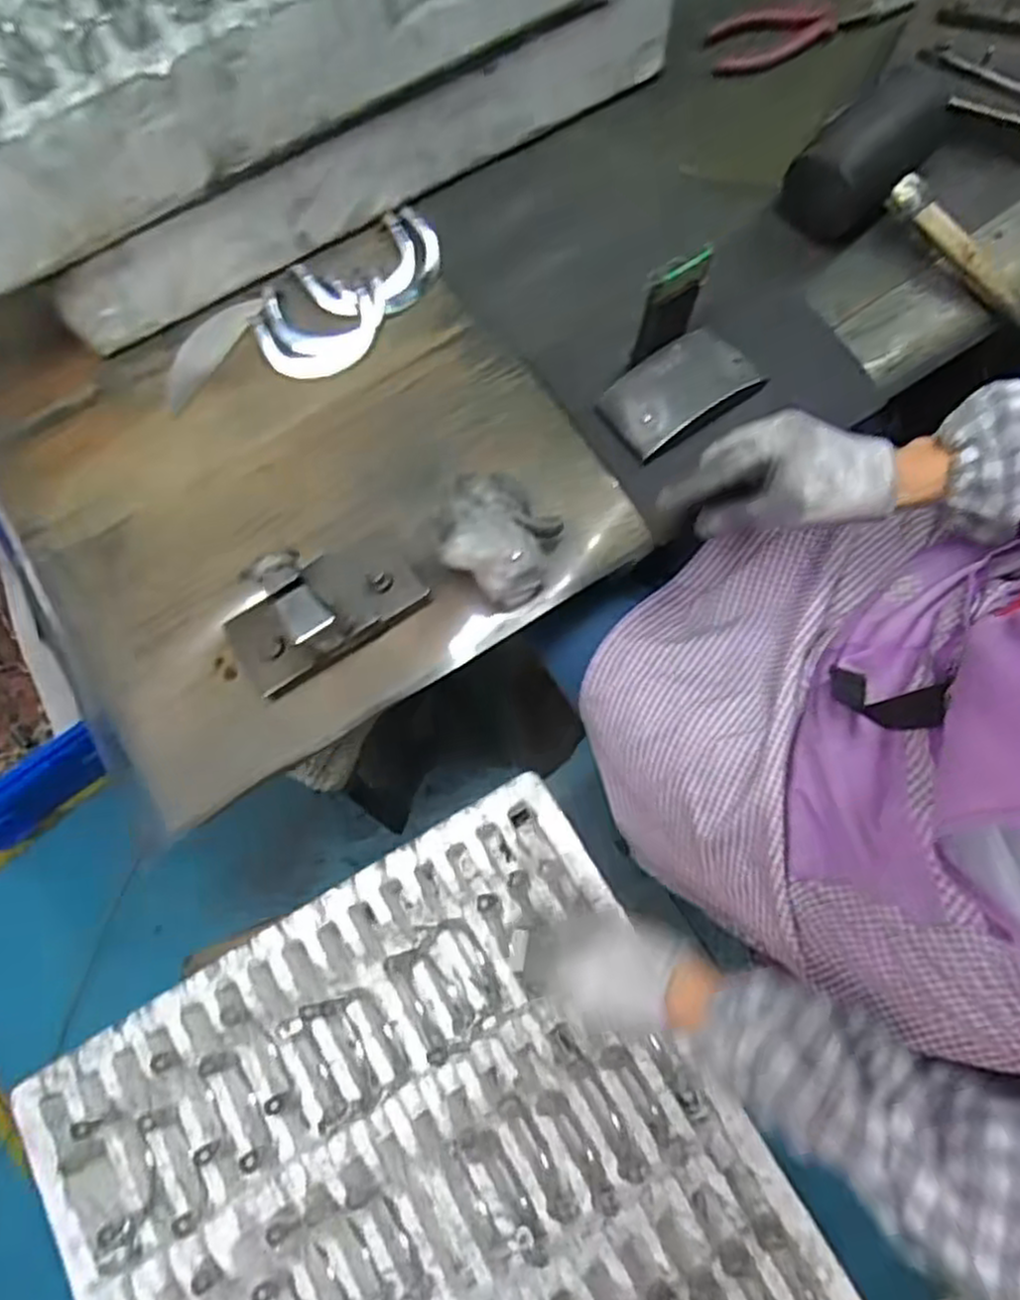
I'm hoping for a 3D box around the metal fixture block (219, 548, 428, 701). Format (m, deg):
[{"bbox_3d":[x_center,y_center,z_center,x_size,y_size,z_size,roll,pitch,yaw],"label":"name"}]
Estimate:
[{"bbox_3d":[-0.127,-0.031,0.501,0.128,0.066,0.059,-33,77,-7],"label":"metal fixture block"}]

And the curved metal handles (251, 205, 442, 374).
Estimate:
[{"bbox_3d":[-0.123,-0.289,0.620,0.177,0.032,0.084,-42,78,-9],"label":"curved metal handles"}]

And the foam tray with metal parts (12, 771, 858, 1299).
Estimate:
[{"bbox_3d":[-0.072,0.481,0.661,0.537,0.068,0.537,-31,76,-6],"label":"foam tray with metal parts"}]

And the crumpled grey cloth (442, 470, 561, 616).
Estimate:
[{"bbox_3d":[-0.009,-0.075,0.524,0.078,0.053,0.080,17,76,6],"label":"crumpled grey cloth"}]

